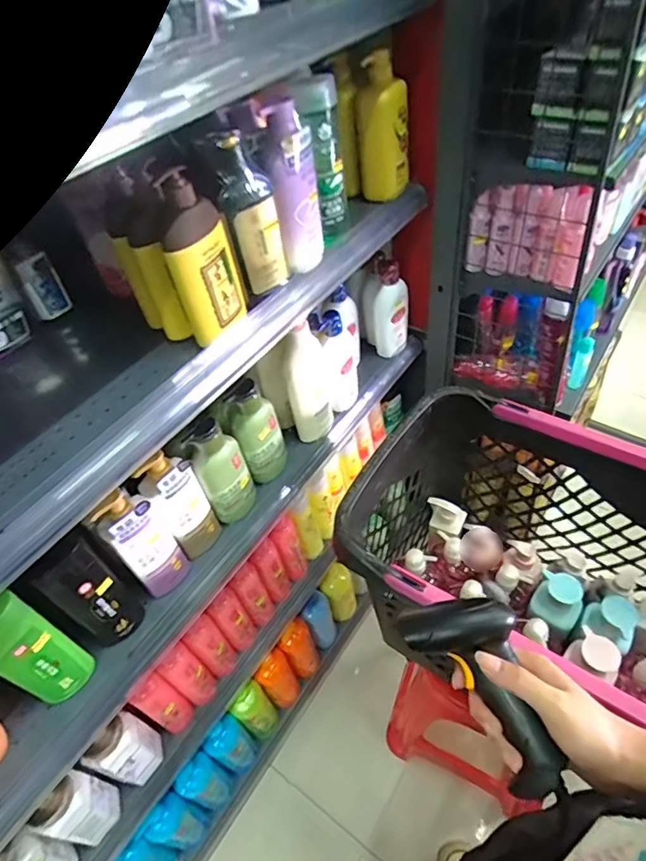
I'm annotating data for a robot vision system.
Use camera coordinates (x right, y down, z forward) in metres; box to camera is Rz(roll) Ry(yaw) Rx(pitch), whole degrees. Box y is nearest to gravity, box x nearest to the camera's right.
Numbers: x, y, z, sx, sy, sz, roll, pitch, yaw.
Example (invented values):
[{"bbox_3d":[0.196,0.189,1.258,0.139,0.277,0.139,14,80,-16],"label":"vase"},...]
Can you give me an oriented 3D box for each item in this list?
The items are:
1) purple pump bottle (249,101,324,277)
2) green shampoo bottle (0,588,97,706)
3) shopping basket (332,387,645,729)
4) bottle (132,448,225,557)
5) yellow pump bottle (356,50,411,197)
[{"bbox_3d":[-0.040,-0.316,0.663,0.068,0.192,0.084,-7,48,-3],"label":"purple pump bottle"},{"bbox_3d":[-0.358,0.278,0.629,0.043,0.202,0.072,20,52,20],"label":"green shampoo bottle"},{"bbox_3d":[0.318,0.223,0.792,0.586,0.328,0.353,25,54,24],"label":"shopping basket"},{"bbox_3d":[-0.209,0.111,0.755,0.078,0.197,0.052,-31,53,-22],"label":"bottle"},{"bbox_3d":[0.095,-0.457,0.775,0.075,0.186,0.038,8,49,11],"label":"yellow pump bottle"}]

